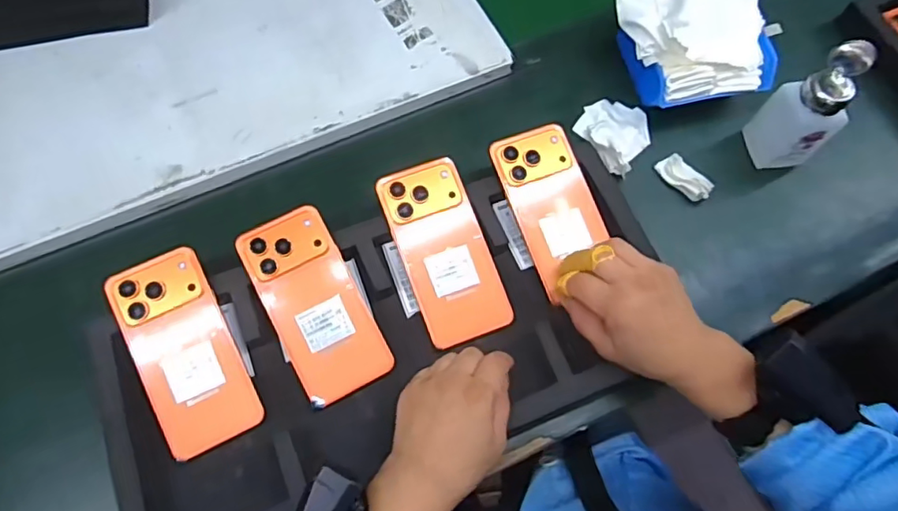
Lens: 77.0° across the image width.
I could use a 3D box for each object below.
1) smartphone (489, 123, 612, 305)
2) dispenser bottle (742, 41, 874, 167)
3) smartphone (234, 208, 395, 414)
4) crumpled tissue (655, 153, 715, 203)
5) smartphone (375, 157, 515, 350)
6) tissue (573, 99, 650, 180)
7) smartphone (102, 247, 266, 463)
[{"bbox_3d":[0.099,-0.047,0.526,0.078,0.009,0.152,-20,84,-11],"label":"smartphone"},{"bbox_3d":[0.337,-0.135,0.530,0.046,0.134,0.060,-19,69,-9],"label":"dispenser bottle"},{"bbox_3d":[-0.114,0.040,0.480,0.076,0.007,0.160,-27,85,-12],"label":"smartphone"},{"bbox_3d":[0.236,-0.078,0.566,0.056,0.018,0.023,41,72,14],"label":"crumpled tissue"},{"bbox_3d":[-0.003,-0.004,0.502,0.076,0.007,0.159,-20,83,-9],"label":"smartphone"},{"bbox_3d":[0.173,-0.131,0.582,0.075,0.018,0.079,43,72,15],"label":"tissue"},{"bbox_3d":[-0.217,0.078,0.463,0.075,0.005,0.162,-24,83,-15],"label":"smartphone"}]

